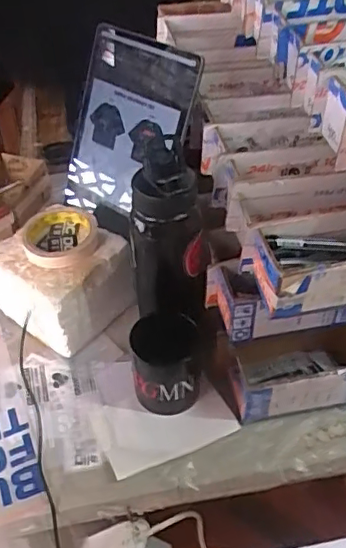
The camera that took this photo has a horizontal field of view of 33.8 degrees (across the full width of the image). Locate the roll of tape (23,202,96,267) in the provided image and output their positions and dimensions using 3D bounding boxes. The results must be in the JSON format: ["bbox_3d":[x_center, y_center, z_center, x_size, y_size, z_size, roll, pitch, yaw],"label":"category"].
[{"bbox_3d":[-0.144,-0.050,0.728,0.094,0.020,0.110,-10,46,-7],"label":"roll of tape"}]

